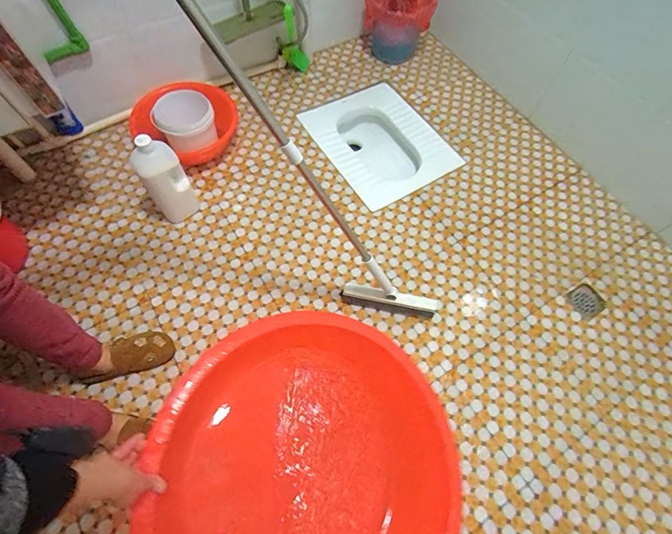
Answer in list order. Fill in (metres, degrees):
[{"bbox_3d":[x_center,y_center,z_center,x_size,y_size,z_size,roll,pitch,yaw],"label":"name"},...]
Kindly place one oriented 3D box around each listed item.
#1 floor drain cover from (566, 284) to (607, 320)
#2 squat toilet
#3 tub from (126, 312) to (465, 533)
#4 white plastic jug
[{"bbox_3d":[0.765,0.103,1.082,0.101,0.006,0.093,-30,68,-17],"label":"floor drain cover"},{"bbox_3d":[0.157,-0.453,1.409,0.420,0.170,0.535,-30,68,-15],"label":"squat toilet"},{"bbox_3d":[-0.041,0.407,0.722,0.577,0.194,0.592,1,63,-2],"label":"tub"},{"bbox_3d":[-0.477,-0.236,1.003,0.117,0.284,0.082,-30,68,-15],"label":"white plastic jug"}]

